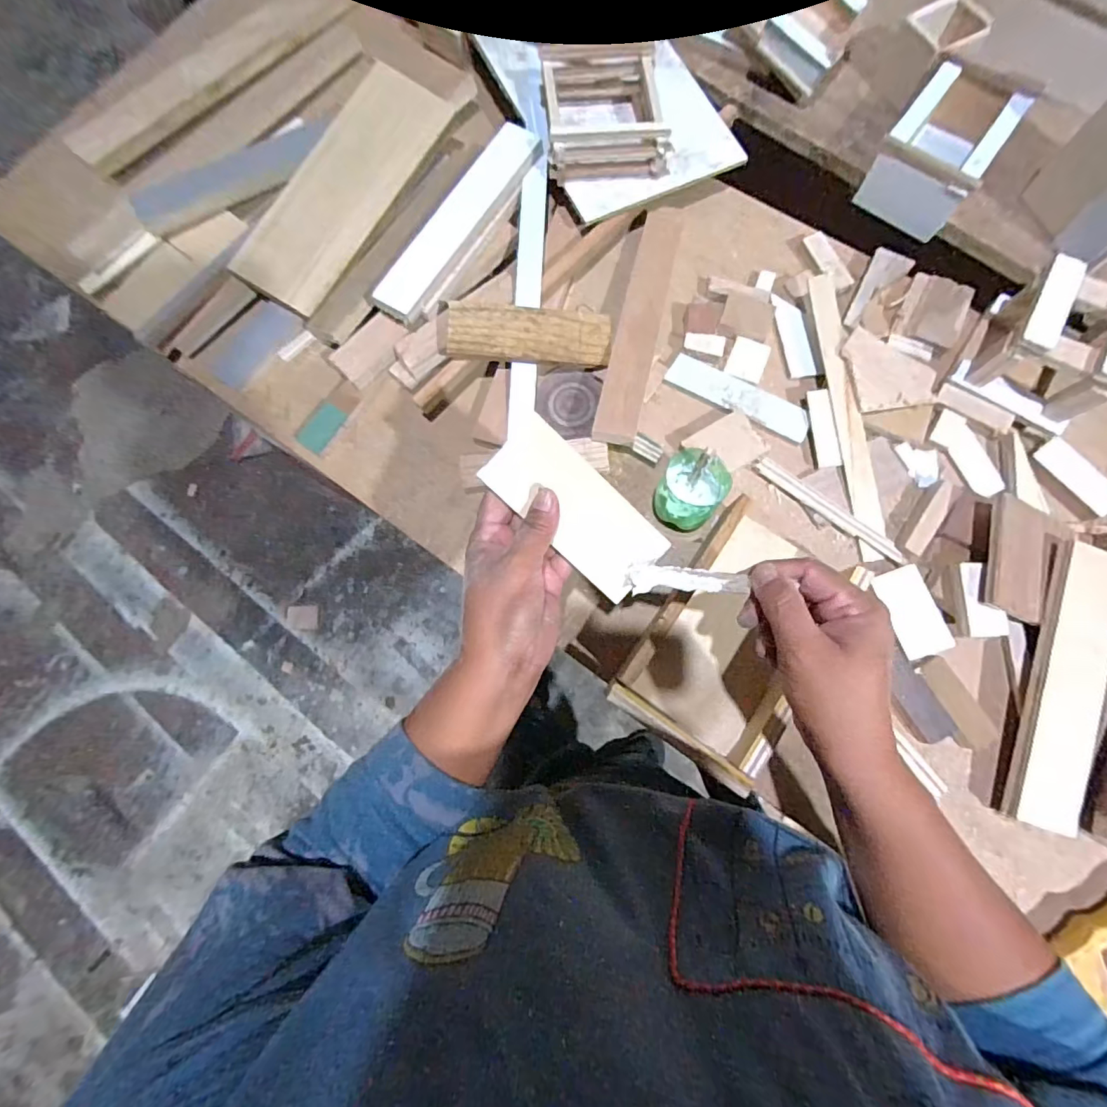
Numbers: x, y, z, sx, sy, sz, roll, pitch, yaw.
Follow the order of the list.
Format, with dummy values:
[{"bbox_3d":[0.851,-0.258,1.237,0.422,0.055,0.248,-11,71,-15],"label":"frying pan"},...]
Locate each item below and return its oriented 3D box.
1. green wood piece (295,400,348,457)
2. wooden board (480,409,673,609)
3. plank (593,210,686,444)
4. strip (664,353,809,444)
[{"bbox_3d":[-0.239,-0.130,0.512,0.032,0.007,0.051,31,81,9],"label":"green wood piece"},{"bbox_3d":[0.016,-0.030,0.336,0.126,0.013,0.057,43,82,-9],"label":"wooden board"},{"bbox_3d":[0.091,-0.245,0.501,0.043,0.017,0.294,12,78,6],"label":"plank"},{"bbox_3d":[0.185,-0.158,0.497,0.144,0.010,0.037,31,81,10],"label":"strip"}]

